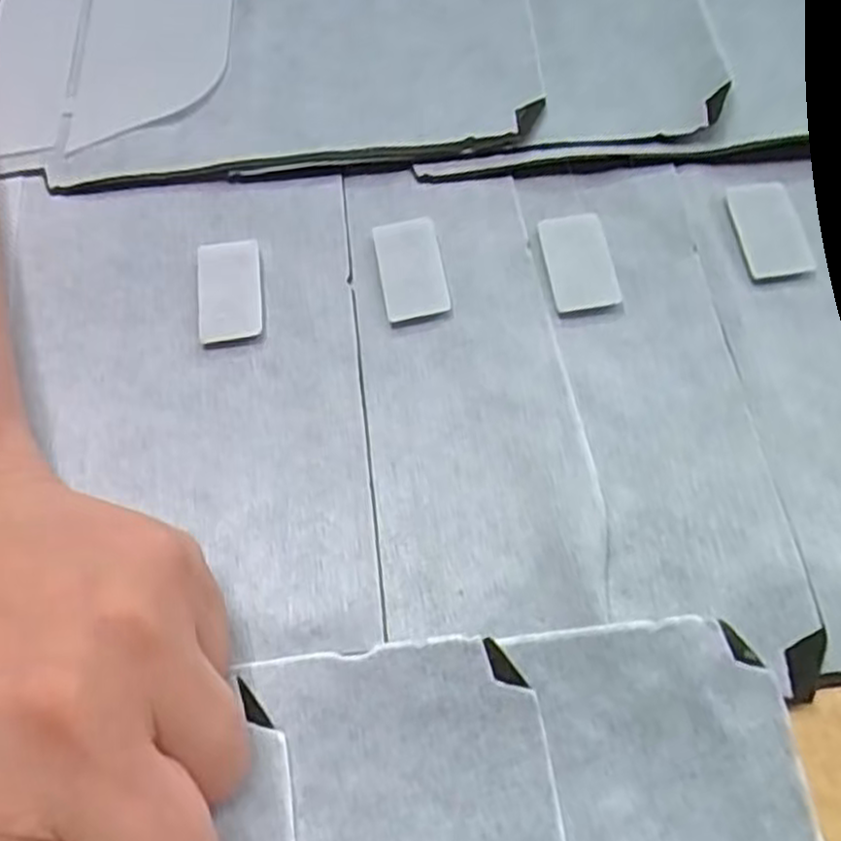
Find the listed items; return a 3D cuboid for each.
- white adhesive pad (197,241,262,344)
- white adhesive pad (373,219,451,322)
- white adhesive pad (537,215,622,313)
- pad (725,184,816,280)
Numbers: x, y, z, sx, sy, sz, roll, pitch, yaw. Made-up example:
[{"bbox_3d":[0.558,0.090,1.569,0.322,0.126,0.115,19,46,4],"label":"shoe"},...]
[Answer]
[{"bbox_3d":[-0.057,-0.039,0.229,0.019,0.005,0.034,-8,64,-2],"label":"white adhesive pad"},{"bbox_3d":[-0.003,-0.046,0.231,0.018,0.004,0.033,-10,64,-3],"label":"white adhesive pad"},{"bbox_3d":[0.047,-0.048,0.230,0.019,0.004,0.034,-7,64,-1],"label":"white adhesive pad"},{"bbox_3d":[0.105,-0.058,0.235,0.019,0.004,0.034,-6,64,-1],"label":"pad"}]

